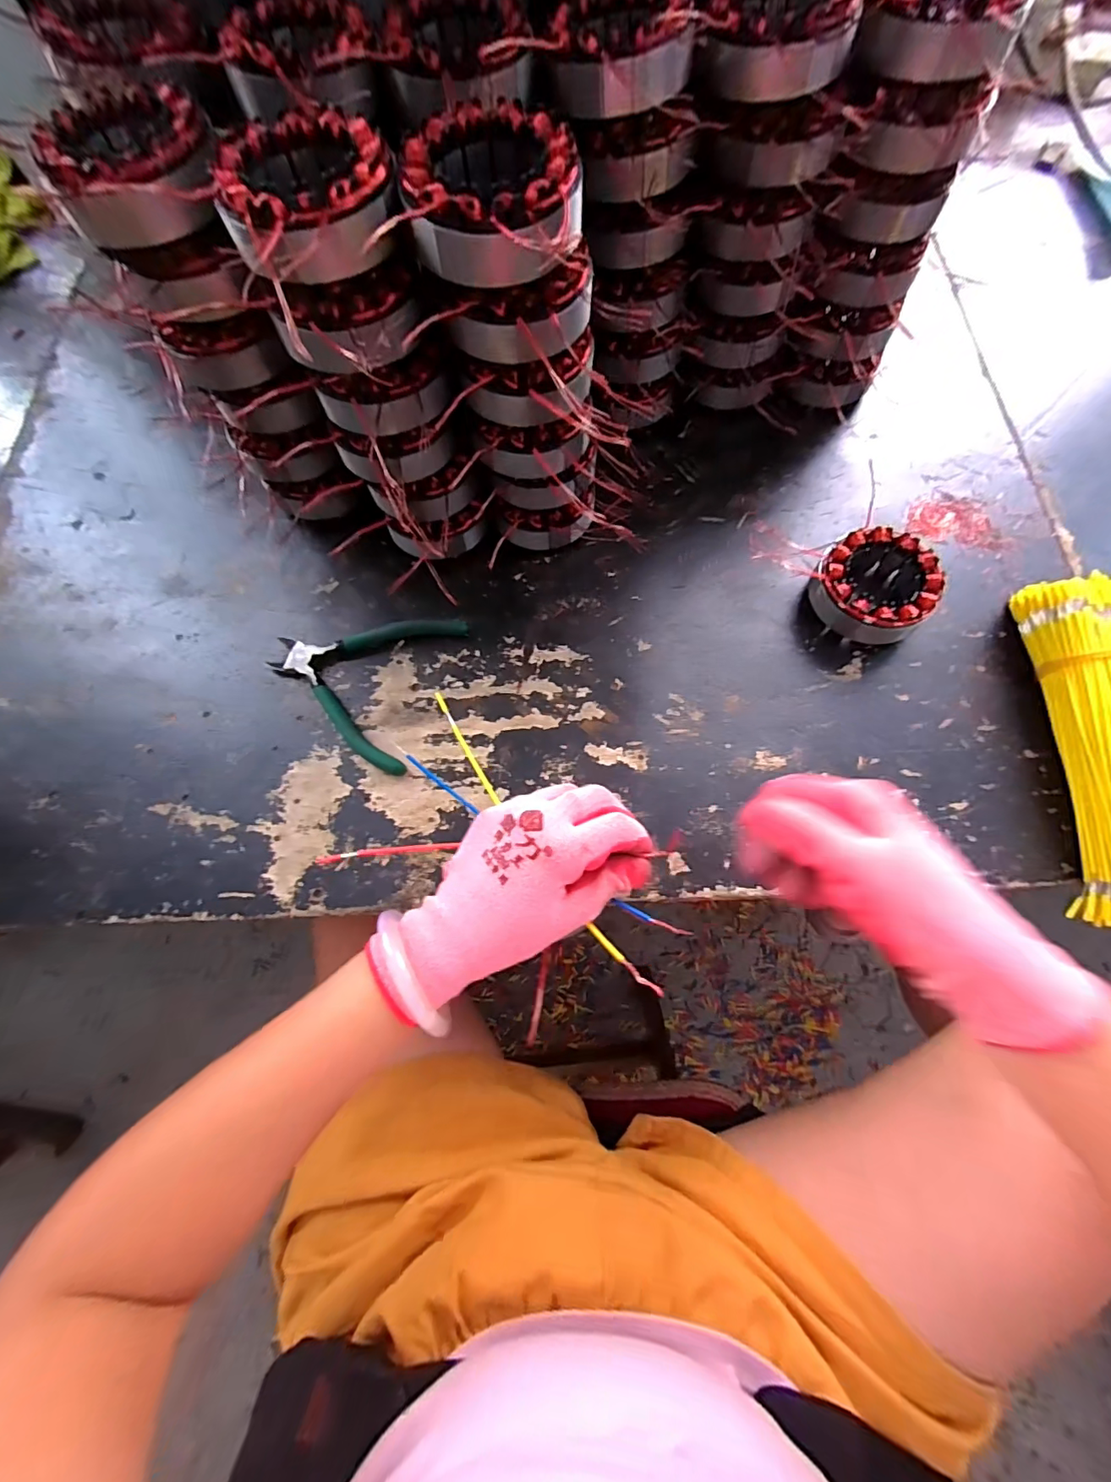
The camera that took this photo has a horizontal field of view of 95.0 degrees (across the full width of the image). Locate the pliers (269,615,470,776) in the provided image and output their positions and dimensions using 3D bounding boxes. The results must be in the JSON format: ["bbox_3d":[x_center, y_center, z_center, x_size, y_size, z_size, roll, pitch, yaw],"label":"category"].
[{"bbox_3d":[-0.153,-0.054,0.391,0.131,0.014,0.127,18,73,7],"label":"pliers"}]

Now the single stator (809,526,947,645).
[{"bbox_3d":[0.247,-0.120,0.397,0.084,0.036,0.085,0,72,1],"label":"single stator"}]

